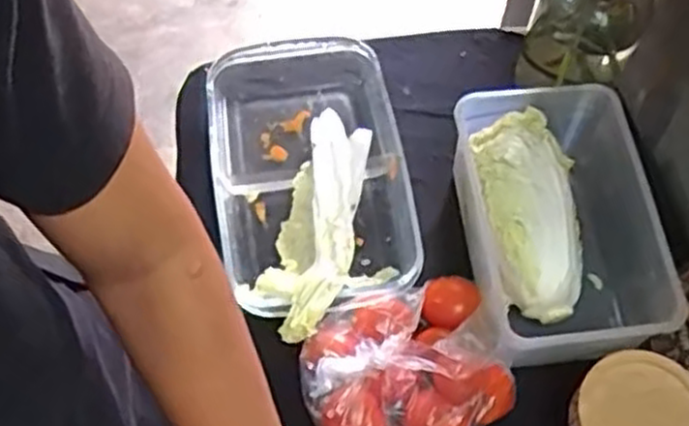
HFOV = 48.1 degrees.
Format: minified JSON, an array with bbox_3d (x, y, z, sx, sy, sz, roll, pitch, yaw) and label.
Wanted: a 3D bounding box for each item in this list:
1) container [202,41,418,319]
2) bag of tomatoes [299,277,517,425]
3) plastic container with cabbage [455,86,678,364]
[{"bbox_3d":[-0.035,-0.035,0.746,0.183,0.065,0.281,-7,62,-5],"label":"container"},{"bbox_3d":[0.051,0.123,0.632,0.166,0.057,0.131,-18,64,-10],"label":"bag of tomatoes"},{"bbox_3d":[0.188,0.012,0.697,0.157,0.118,0.247,-4,62,-3],"label":"plastic container with cabbage"}]

